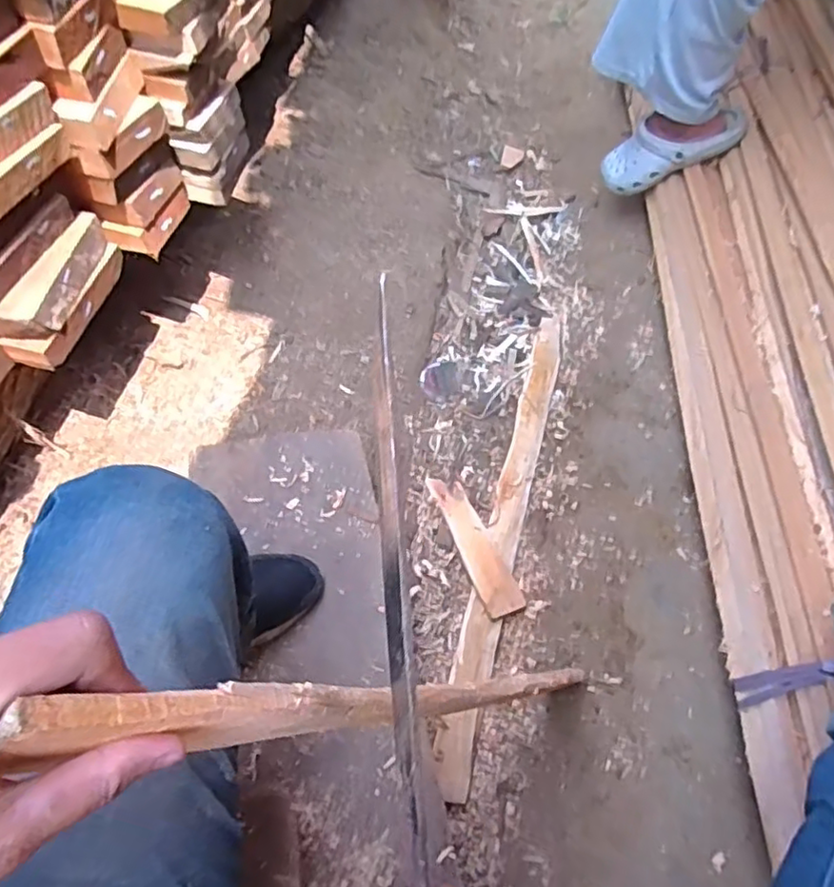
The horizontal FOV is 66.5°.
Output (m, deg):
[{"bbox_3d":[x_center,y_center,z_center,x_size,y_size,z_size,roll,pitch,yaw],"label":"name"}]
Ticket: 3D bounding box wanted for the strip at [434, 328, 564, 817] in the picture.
[{"bbox_3d":[0.157,0.121,1.059,0.061,0.021,0.843,16,65,4],"label":"strip"}]

